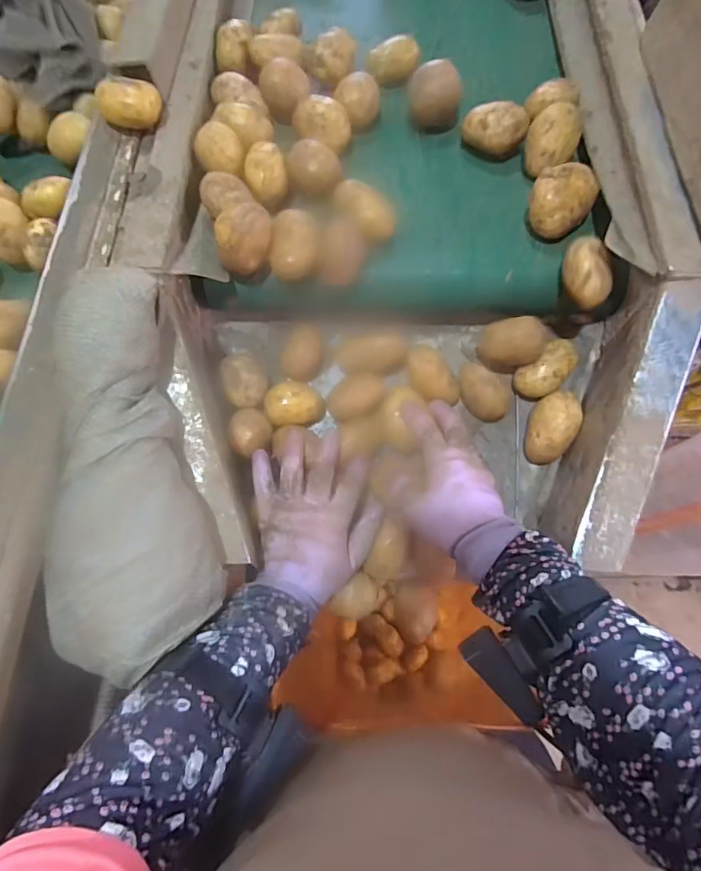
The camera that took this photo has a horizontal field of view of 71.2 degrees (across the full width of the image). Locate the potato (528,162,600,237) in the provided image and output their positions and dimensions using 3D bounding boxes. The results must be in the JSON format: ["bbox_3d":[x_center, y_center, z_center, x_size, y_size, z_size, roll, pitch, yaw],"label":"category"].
[{"bbox_3d":[0.194,-0.217,0.453,0.052,0.045,0.061,34,75,12],"label":"potato"}]

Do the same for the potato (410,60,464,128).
[{"bbox_3d":[0.088,-0.348,0.507,0.051,0.050,0.048,-1,71,1],"label":"potato"}]

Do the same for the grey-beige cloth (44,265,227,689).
[{"bbox_3d":[-0.162,0.020,0.359,0.105,0.071,0.285,-8,83,-1],"label":"grey-beige cloth"}]

